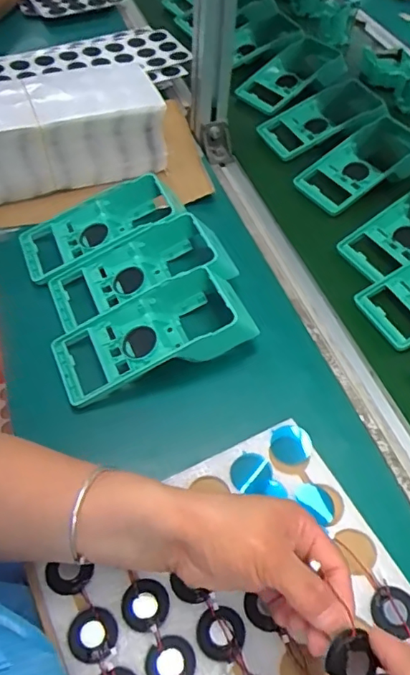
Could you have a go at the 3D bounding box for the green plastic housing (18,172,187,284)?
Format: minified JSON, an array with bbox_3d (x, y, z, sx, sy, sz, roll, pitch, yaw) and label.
[{"bbox_3d":[-0.114,-0.128,0.592,0.182,0.052,0.092,-16,57,-16],"label":"green plastic housing"}]

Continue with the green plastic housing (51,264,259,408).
[{"bbox_3d":[-0.048,-0.006,0.507,0.187,0.050,0.088,-17,58,-16],"label":"green plastic housing"}]

